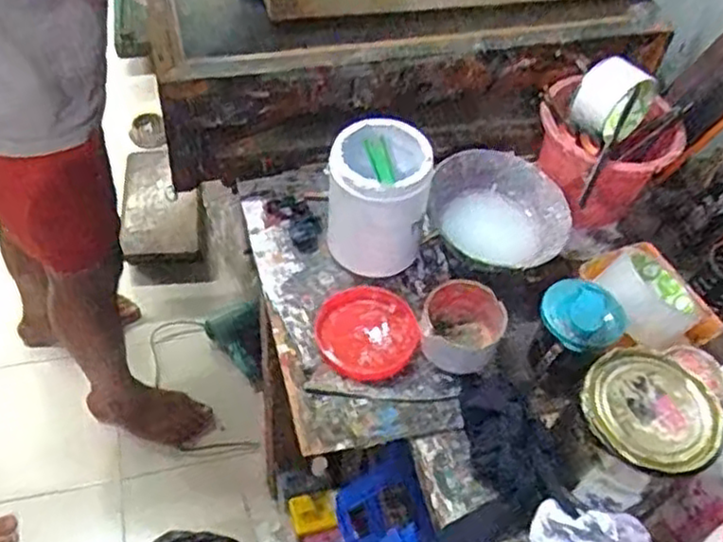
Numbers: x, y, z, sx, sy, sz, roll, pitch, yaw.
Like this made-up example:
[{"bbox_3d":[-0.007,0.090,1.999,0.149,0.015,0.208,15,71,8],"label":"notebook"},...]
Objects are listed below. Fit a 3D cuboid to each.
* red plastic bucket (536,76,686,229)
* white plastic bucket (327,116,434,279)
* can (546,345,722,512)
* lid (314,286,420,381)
[{"bbox_3d":[0.265,-0.129,0.823,0.154,0.120,0.145,-16,54,-17],"label":"red plastic bucket"},{"bbox_3d":[0.018,-0.072,0.746,0.093,0.141,0.087,3,51,-3],"label":"white plastic bucket"},{"bbox_3d":[0.217,0.138,0.597,0.106,0.110,0.107,3,51,-3],"label":"can"},{"bbox_3d":[0.005,0.061,0.734,0.098,0.017,0.102,3,51,-3],"label":"lid"}]

